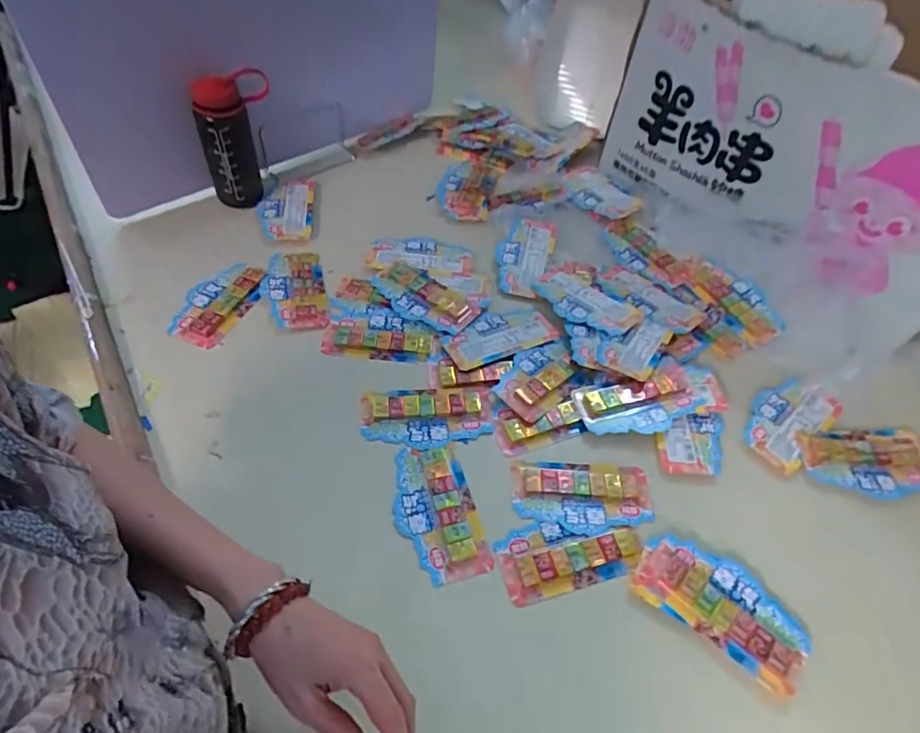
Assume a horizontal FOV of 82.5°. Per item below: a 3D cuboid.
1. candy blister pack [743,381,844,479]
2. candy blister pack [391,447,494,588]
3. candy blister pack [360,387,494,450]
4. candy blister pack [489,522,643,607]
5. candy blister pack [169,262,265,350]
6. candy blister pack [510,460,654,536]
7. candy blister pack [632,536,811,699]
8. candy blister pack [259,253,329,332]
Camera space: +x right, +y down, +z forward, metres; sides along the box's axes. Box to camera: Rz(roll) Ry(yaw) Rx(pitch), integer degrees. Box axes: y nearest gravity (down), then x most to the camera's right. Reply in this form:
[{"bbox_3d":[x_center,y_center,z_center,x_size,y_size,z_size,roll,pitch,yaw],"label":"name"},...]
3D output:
[{"bbox_3d":[0.383,0.064,0.616,0.134,0.011,0.079,-38,64,-27],"label":"candy blister pack"},{"bbox_3d":[-0.024,0.143,0.524,0.078,0.010,0.142,-12,55,-12],"label":"candy blister pack"},{"bbox_3d":[-0.038,0.055,0.590,0.144,0.012,0.071,-2,54,-5],"label":"candy blister pack"},{"bbox_3d":[0.106,0.178,0.506,0.136,0.010,0.068,-11,55,-12],"label":"candy blister pack"},{"bbox_3d":[-0.305,-0.084,0.666,0.080,0.006,0.140,19,55,10],"label":"candy blister pack"},{"bbox_3d":[0.127,0.136,0.547,0.144,0.009,0.074,4,53,-1],"label":"candy blister pack"},{"bbox_3d":[0.240,0.217,0.481,0.150,0.016,0.078,33,58,19],"label":"candy blister pack"},{"bbox_3d":[-0.219,-0.103,0.689,0.076,0.008,0.145,-10,55,-11],"label":"candy blister pack"}]

